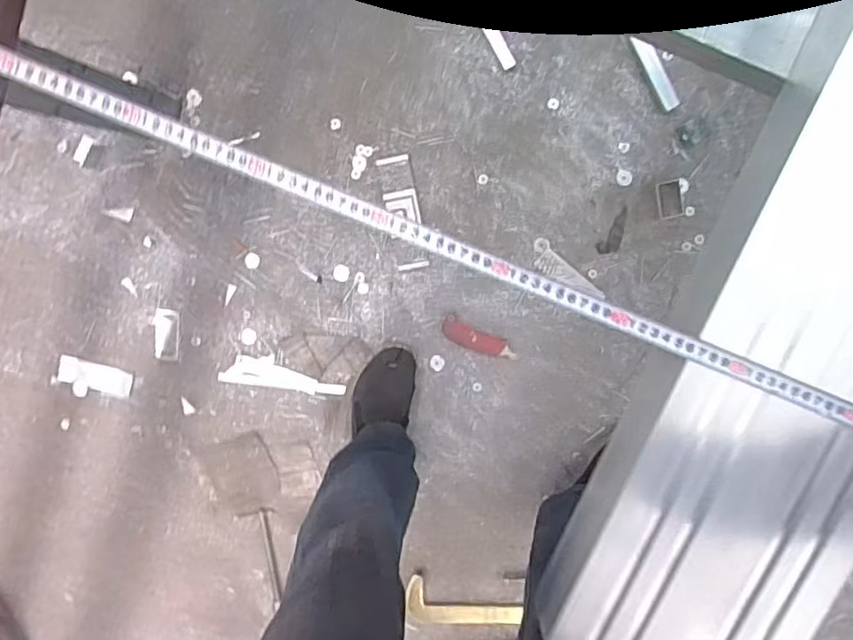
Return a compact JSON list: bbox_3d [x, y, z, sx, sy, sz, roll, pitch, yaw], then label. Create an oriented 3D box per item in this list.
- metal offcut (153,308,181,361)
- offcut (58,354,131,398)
[{"bbox_3d":[-0.486,0.028,1.145,0.049,0.005,0.097,4,99,1],"label":"metal offcut"},{"bbox_3d":[-0.625,0.108,1.152,0.132,0.010,0.051,16,99,-1],"label":"offcut"}]

